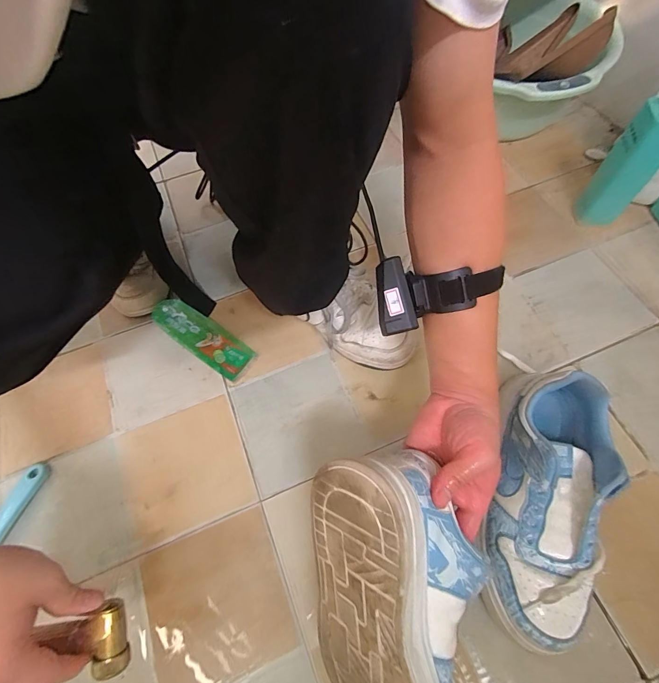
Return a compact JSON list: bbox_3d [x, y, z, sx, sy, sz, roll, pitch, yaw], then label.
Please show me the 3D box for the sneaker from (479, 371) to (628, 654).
[{"bbox_3d":[0.222,0.163,0.383,0.103,0.111,0.265,12,64,7],"label":"sneaker"}]

